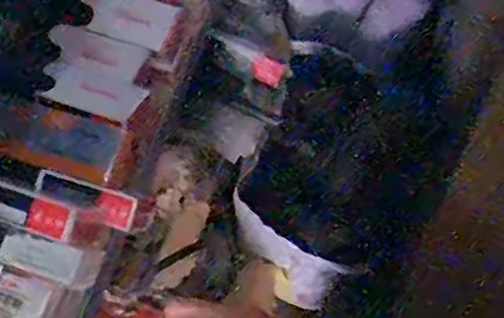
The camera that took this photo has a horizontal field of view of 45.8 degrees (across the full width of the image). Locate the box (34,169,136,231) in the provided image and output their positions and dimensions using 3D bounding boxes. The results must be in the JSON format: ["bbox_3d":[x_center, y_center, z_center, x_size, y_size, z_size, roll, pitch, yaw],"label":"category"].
[{"bbox_3d":[-0.124,0.029,0.447,0.074,0.018,0.022,17,67,9],"label":"box"}]

